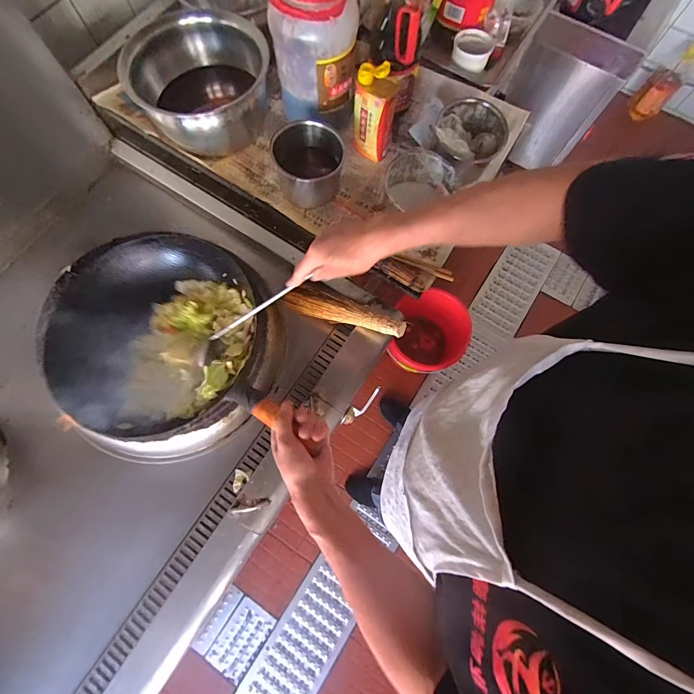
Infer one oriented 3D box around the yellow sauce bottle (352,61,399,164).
[{"bbox_3d":[0.059,-0.502,0.743,0.089,0.175,0.061,24,75,6],"label":"yellow sauce bottle"}]

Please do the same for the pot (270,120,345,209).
[{"bbox_3d":[-0.081,-0.391,0.746,0.148,0.096,0.152,-4,74,-2],"label":"pot"}]

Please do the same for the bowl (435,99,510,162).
[{"bbox_3d":[0.271,-0.466,0.763,0.146,0.074,0.153,32,76,8],"label":"bowl"}]

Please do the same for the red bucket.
[{"bbox_3d":[0.335,-0.036,1.411,0.296,0.219,0.298,0,74,-1],"label":"red bucket"}]

